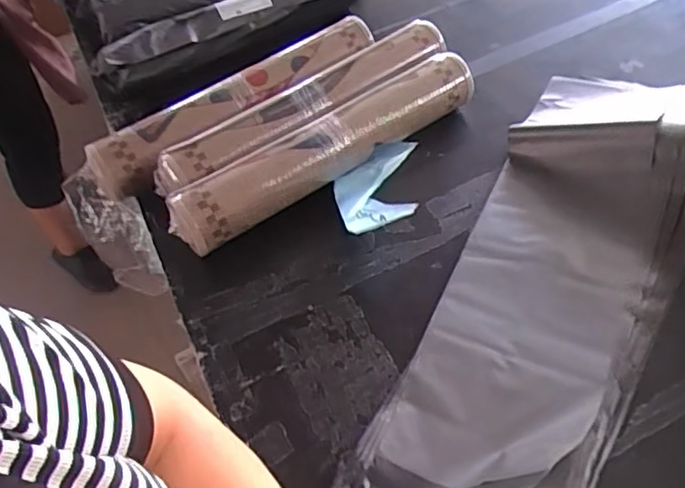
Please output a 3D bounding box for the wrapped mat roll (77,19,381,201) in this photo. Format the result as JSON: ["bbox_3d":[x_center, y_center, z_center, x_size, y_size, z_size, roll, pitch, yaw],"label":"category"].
[{"bbox_3d":[-0.161,-0.220,0.947,0.498,0.079,0.089,-31,56,-17],"label":"wrapped mat roll"}]

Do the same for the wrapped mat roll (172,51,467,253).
[{"bbox_3d":[-0.017,-0.140,0.881,0.504,0.082,0.082,-32,56,-17],"label":"wrapped mat roll"}]

